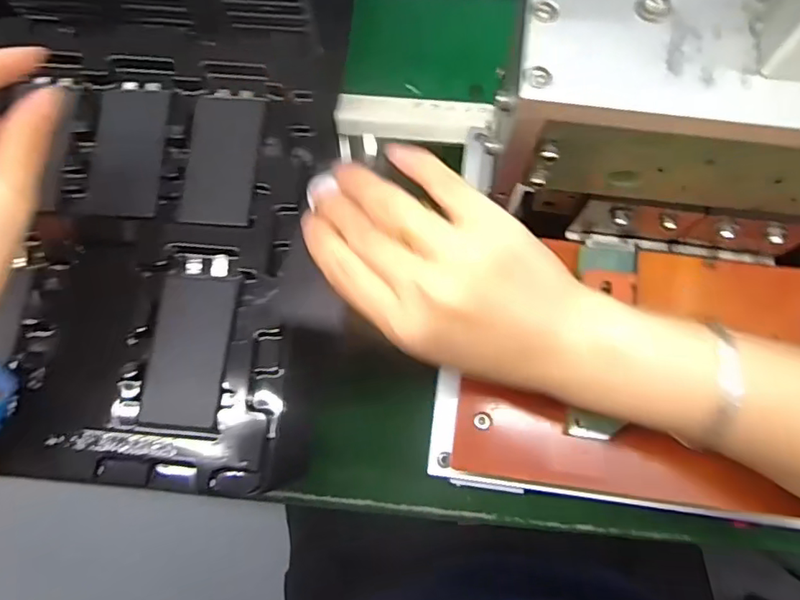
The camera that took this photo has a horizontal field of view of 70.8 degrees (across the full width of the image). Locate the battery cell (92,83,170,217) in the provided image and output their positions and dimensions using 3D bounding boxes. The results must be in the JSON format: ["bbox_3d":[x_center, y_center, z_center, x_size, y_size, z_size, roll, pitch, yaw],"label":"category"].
[{"bbox_3d":[-0.165,-0.093,0.346,0.044,0.008,0.088,-1,76,1],"label":"battery cell"}]

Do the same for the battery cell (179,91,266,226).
[{"bbox_3d":[-0.106,-0.088,0.341,0.043,0.004,0.089,2,76,2],"label":"battery cell"}]

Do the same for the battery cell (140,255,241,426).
[{"bbox_3d":[-0.117,0.022,0.314,0.043,0.005,0.093,4,76,2],"label":"battery cell"}]

